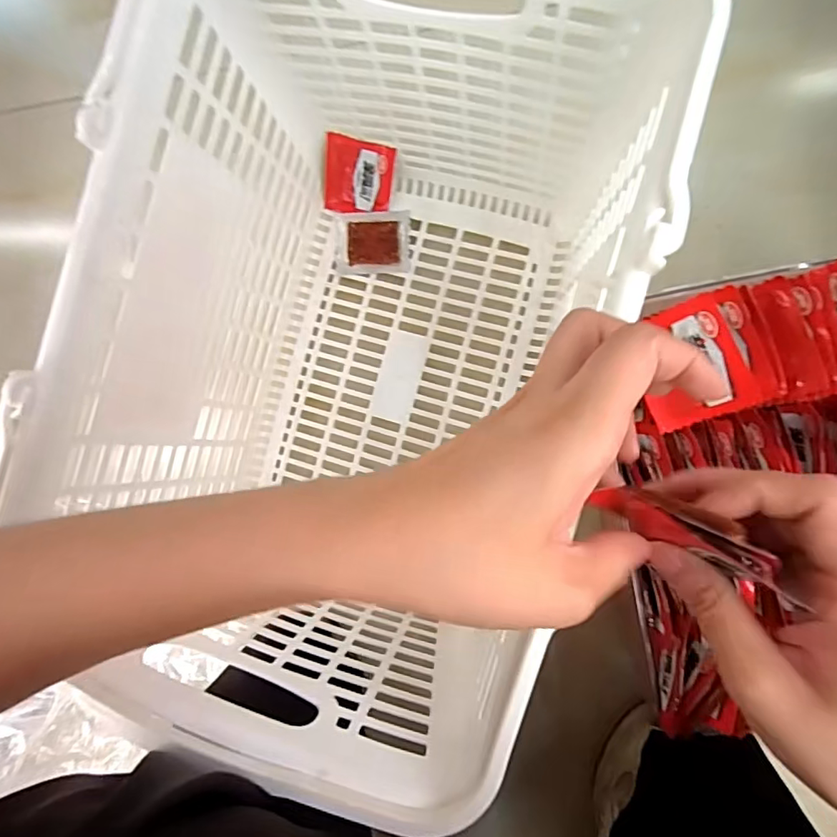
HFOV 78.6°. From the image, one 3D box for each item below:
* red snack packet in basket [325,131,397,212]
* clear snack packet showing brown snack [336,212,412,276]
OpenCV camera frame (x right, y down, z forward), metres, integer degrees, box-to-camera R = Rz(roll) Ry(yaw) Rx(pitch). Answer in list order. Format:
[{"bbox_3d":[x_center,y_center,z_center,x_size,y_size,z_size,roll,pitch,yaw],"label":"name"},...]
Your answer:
[{"bbox_3d":[-0.054,-0.218,0.465,0.060,0.068,0.004,9,50,-5],"label":"red snack packet in basket"},{"bbox_3d":[-0.044,-0.167,0.485,0.071,0.007,0.058,2,88,8],"label":"clear snack packet showing brown snack"}]

